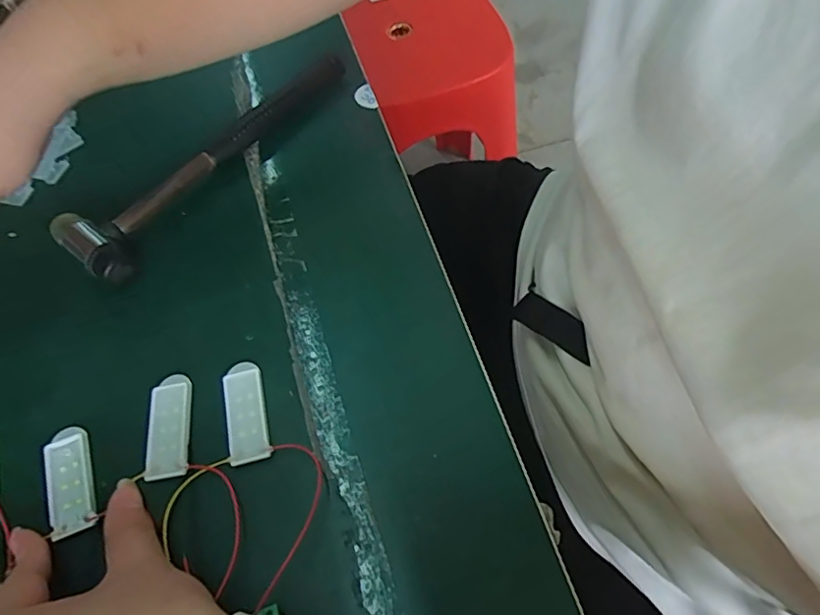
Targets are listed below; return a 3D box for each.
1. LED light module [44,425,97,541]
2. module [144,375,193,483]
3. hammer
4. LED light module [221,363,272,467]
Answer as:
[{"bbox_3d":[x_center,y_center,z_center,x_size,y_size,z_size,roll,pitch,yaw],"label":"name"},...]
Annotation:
[{"bbox_3d":[-0.176,0.090,0.287,0.022,0.005,0.056,-22,61,-10],"label":"LED light module"},{"bbox_3d":[-0.130,0.063,0.296,0.024,0.004,0.056,-7,60,-1],"label":"module"},{"bbox_3d":[-0.139,-0.112,0.392,0.055,0.024,0.233,28,65,18],"label":"hammer"},{"bbox_3d":[-0.089,0.056,0.300,0.022,0.004,0.056,-15,60,-6],"label":"LED light module"}]

